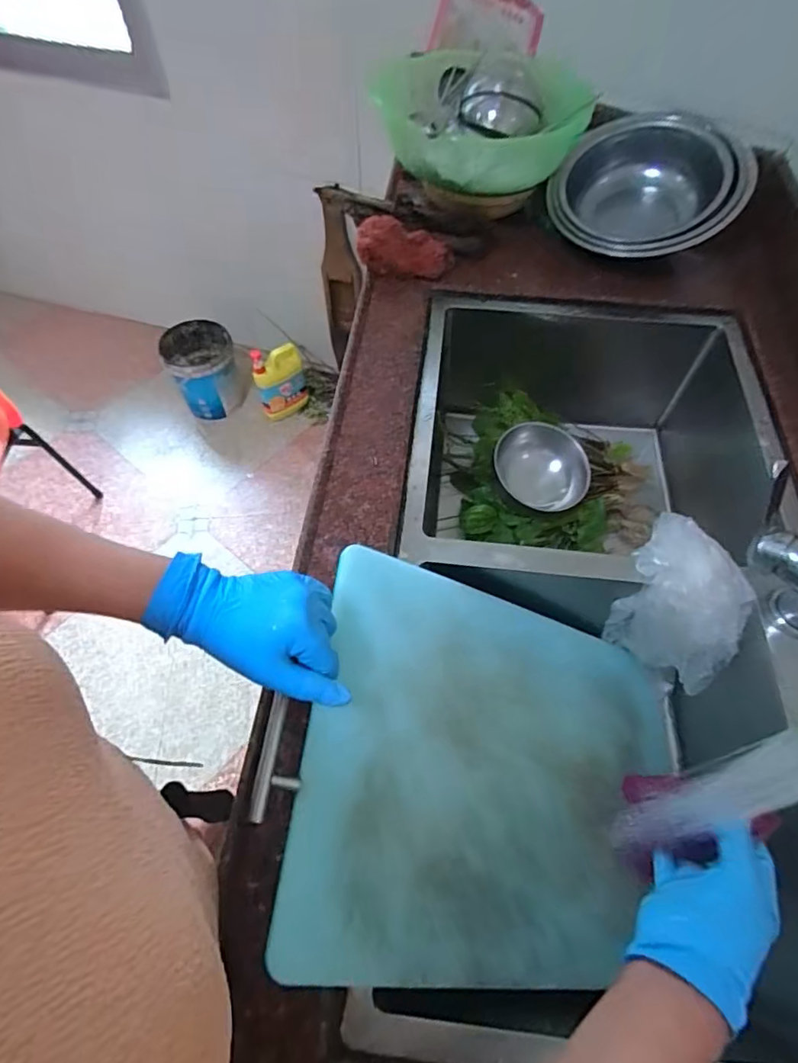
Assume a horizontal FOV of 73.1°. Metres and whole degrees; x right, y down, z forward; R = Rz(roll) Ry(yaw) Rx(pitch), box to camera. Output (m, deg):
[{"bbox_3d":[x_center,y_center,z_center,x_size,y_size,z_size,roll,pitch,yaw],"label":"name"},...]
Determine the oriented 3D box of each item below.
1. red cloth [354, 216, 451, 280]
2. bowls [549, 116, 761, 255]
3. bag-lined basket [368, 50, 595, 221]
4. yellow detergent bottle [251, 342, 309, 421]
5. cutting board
[{"bbox_3d":[0.009,-0.402,0.764,0.130,0.060,0.053,7,58,2],"label":"red cloth"},{"bbox_3d":[0.345,-0.480,0.785,0.229,0.100,0.249,-5,75,19],"label":"bowls"},{"bbox_3d":[0.111,-0.574,0.806,0.263,0.161,0.252,-9,59,-6],"label":"bag-lined basket"},{"bbox_3d":[-0.355,-0.445,1.630,0.146,0.215,0.083,-13,59,-8],"label":"yellow detergent bottle"},{"bbox_3d":[0.109,0.212,0.484,0.398,0.017,0.308,21,56,-22],"label":"cutting board"}]

